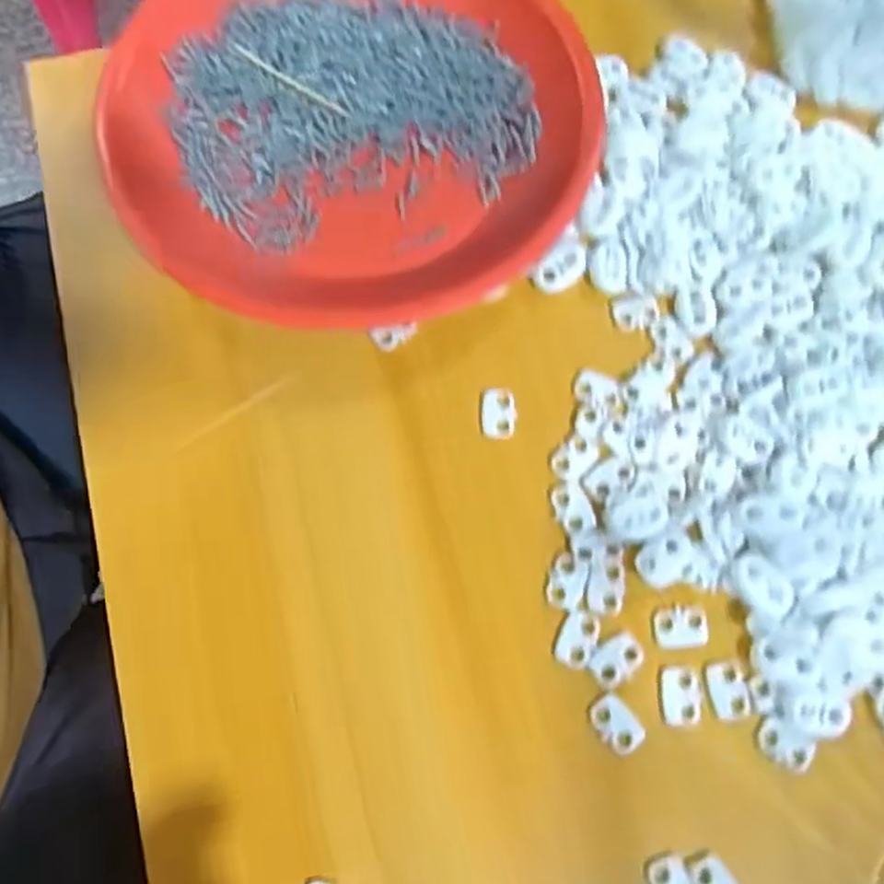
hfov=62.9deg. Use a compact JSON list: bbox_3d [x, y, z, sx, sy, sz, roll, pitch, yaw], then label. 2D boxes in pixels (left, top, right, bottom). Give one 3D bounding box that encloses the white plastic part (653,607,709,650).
[{"bbox_3d":[0.083,0.064,0.249,0.019,0.004,0.013,-5,73,-4],"label":"white plastic part"}]

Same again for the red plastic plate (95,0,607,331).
[{"bbox_3d":[-0.035,-0.134,0.294,0.187,0.022,0.180,-9,73,-5],"label":"red plastic plate"}]

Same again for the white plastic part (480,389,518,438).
[{"bbox_3d":[0.021,-0.011,0.272,0.013,0.004,0.019,-1,72,-3],"label":"white plastic part"}]

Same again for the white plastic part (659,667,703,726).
[{"bbox_3d":[0.081,0.085,0.243,0.013,0.004,0.019,-2,72,-3],"label":"white plastic part"}]

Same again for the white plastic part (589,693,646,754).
[{"bbox_3d":[0.058,0.094,0.240,0.013,0.004,0.018,-35,77,-12],"label":"white plastic part"}]

